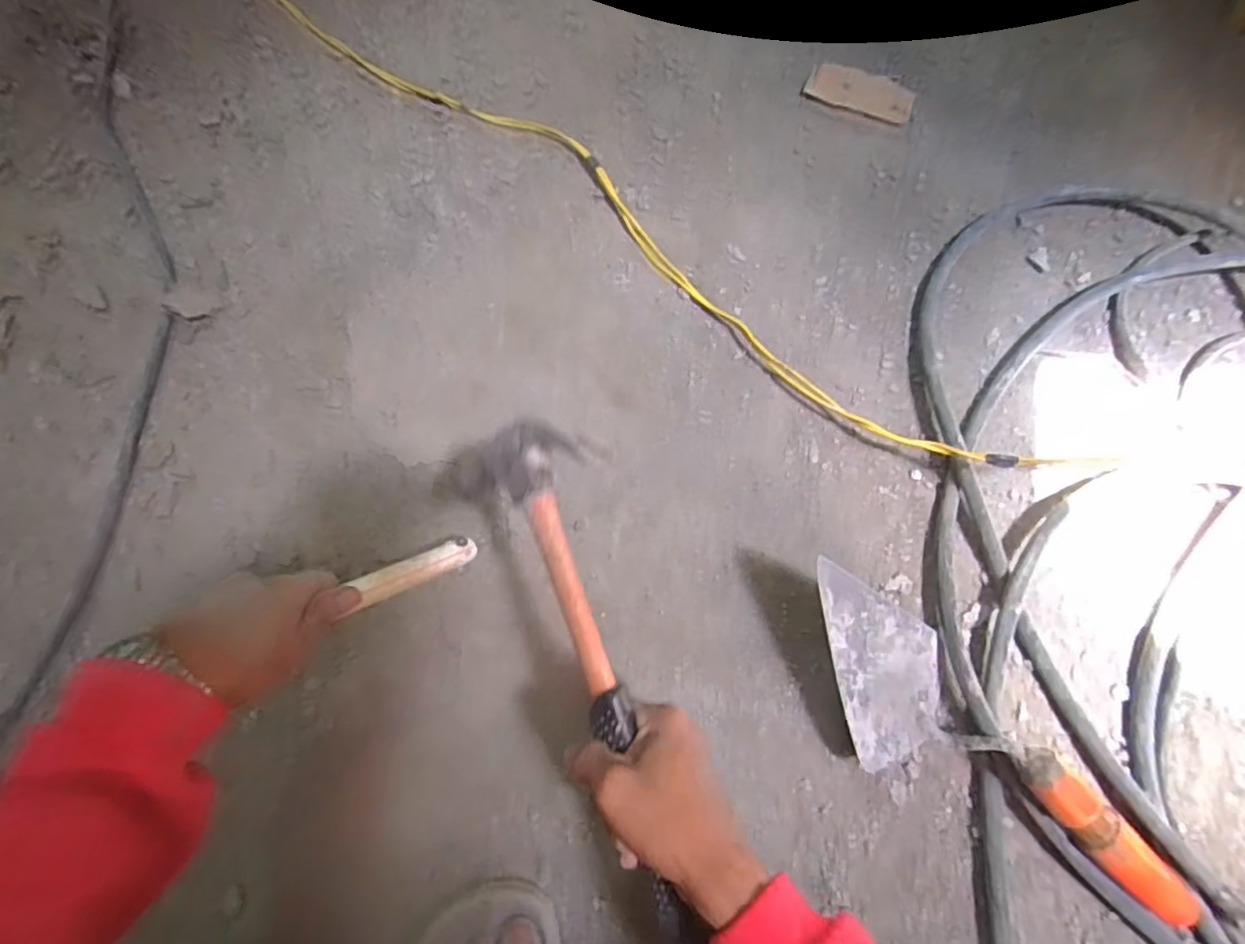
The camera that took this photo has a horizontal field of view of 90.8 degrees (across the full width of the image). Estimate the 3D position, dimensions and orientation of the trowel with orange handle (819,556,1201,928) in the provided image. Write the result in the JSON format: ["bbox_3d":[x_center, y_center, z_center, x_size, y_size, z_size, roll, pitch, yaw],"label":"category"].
[{"bbox_3d":[0.256,0.183,0.421,0.306,0.080,0.105,26,74,10],"label":"trowel with orange handle"}]

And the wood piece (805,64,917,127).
[{"bbox_3d":[0.252,-0.403,0.650,0.110,0.006,0.054,18,73,8],"label":"wood piece"}]

